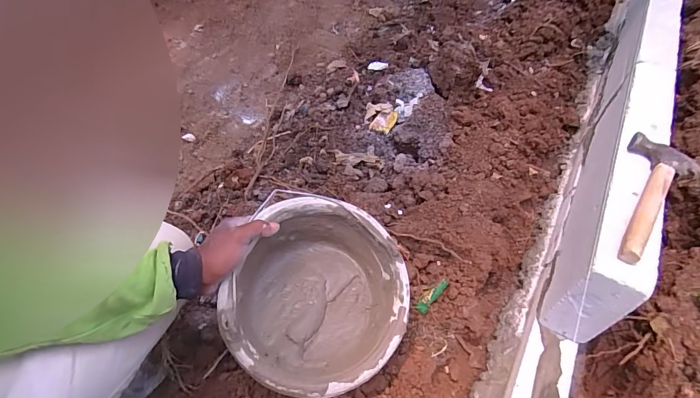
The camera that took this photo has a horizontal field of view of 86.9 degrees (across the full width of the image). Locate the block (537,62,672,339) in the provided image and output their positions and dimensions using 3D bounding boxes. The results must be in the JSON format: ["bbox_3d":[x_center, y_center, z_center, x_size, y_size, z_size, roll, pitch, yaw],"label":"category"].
[{"bbox_3d":[0.534,-0.055,0.747,0.079,0.227,0.691,27,55,18],"label":"block"}]

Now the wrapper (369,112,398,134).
[{"bbox_3d":[0.094,-0.218,1.042,0.055,0.021,0.081,22,53,14],"label":"wrapper"}]

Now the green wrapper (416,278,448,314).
[{"bbox_3d":[0.145,0.171,0.654,0.073,0.010,0.025,-43,63,-15],"label":"green wrapper"}]

